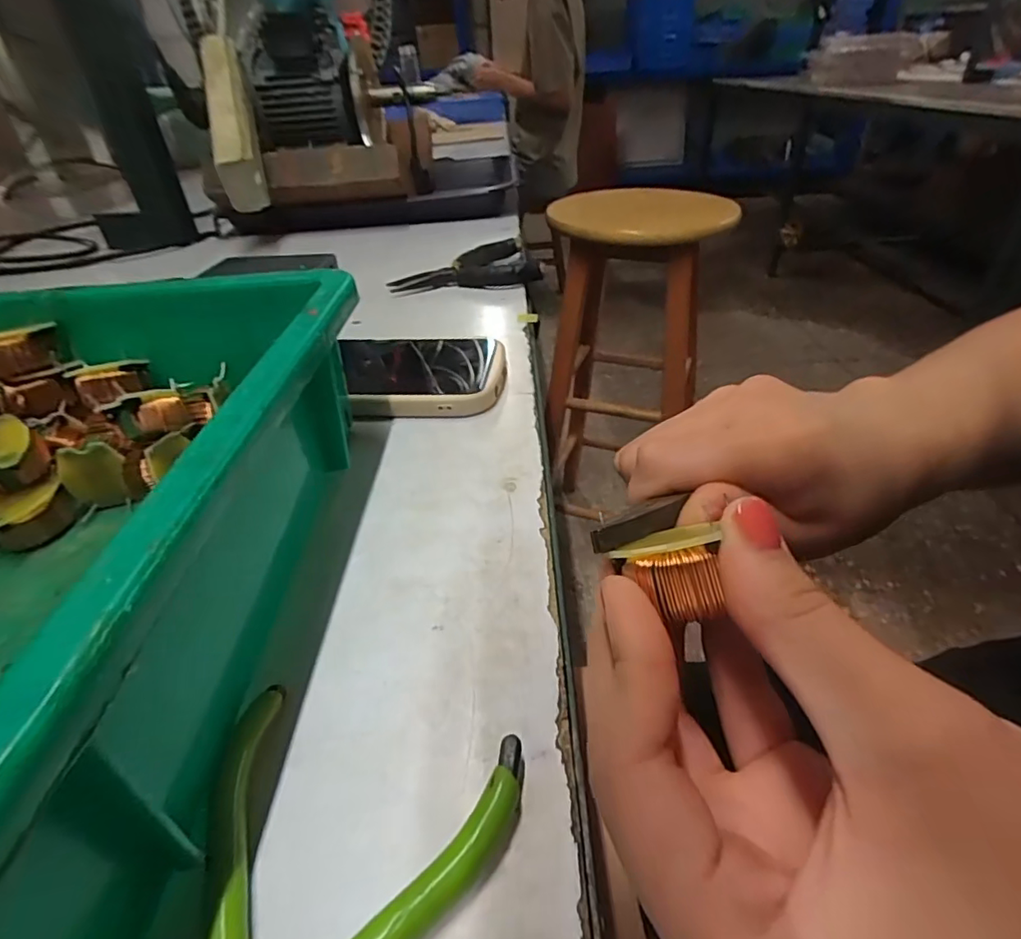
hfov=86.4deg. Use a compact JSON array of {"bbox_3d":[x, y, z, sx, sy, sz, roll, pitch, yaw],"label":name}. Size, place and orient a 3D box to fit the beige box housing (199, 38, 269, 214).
[{"bbox_3d":[-0.286,-0.364,0.559,0.043,0.050,0.191,-11,76,-14],"label":"beige box housing"}]

